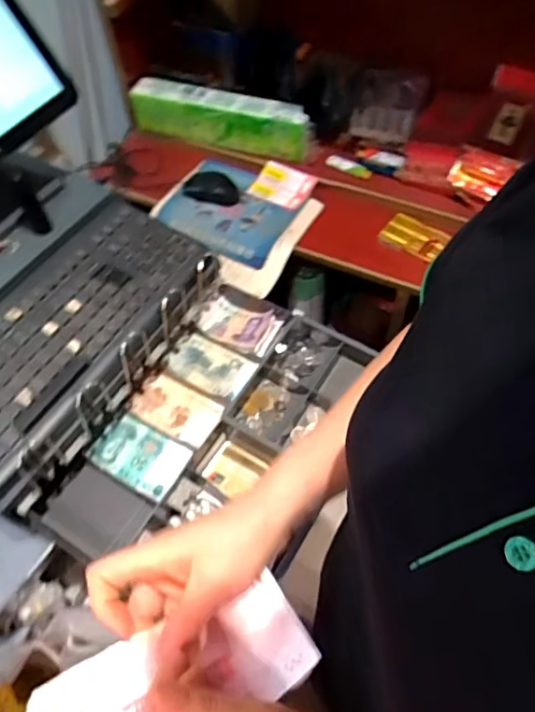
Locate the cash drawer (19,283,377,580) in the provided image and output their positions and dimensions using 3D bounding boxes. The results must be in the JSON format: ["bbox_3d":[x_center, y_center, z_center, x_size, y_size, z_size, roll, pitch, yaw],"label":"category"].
[{"bbox_3d":[-0.075,0.078,0.639,0.226,0.067,0.371,25,61,18],"label":"cash drawer"}]

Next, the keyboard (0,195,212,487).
[{"bbox_3d":[-0.243,-0.036,0.640,0.175,0.037,0.389,26,61,19],"label":"keyboard"}]

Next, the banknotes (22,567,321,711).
[{"bbox_3d":[-0.052,0.196,0.307,0.162,0.028,0.081,-19,57,-16],"label":"banknotes"}]

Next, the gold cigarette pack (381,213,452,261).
[{"bbox_3d":[0.223,-0.184,0.825,0.057,0.022,0.091,-40,63,-21],"label":"gold cigarette pack"}]

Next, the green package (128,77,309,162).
[{"bbox_3d":[-0.082,-0.413,0.949,0.330,0.092,0.053,18,59,14],"label":"green package"}]

